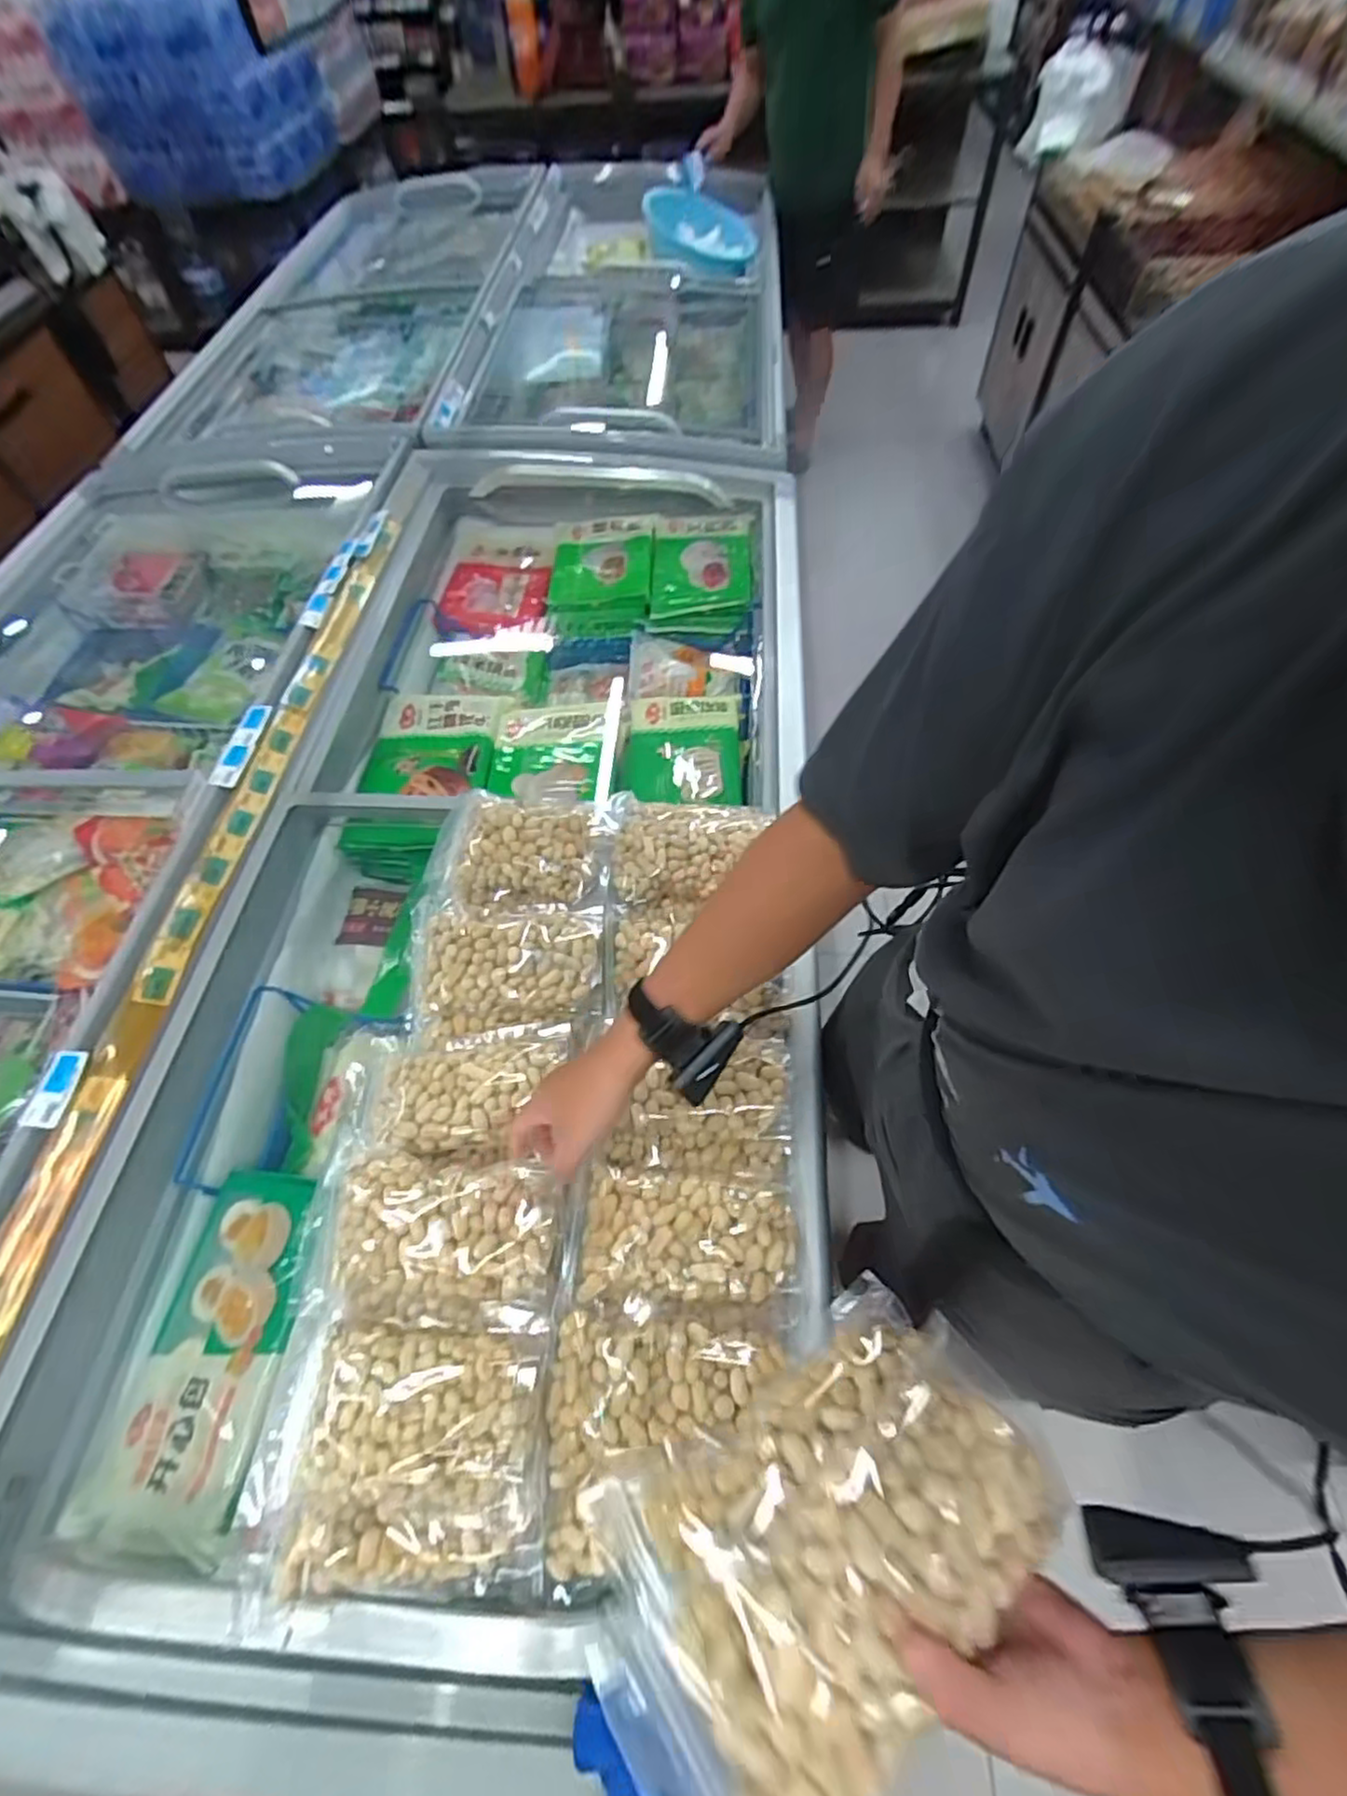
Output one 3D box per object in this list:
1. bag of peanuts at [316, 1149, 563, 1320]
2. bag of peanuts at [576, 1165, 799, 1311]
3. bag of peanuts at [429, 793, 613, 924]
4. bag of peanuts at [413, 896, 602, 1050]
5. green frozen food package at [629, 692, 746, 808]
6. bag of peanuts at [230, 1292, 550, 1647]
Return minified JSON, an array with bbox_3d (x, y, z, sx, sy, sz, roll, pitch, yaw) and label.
[{"bbox_3d":[-0.211,0.297,0.618,0.215,0.071,0.130,-1,57,3],"label":"bag of peanuts"},{"bbox_3d":[0.010,0.306,0.640,0.201,0.043,0.116,-1,57,3],"label":"bag of peanuts"},{"bbox_3d":[-0.194,-0.059,0.862,0.243,0.071,0.197,1,57,4],"label":"bag of peanuts"},{"bbox_3d":[-0.194,0.080,0.777,0.223,0.058,0.161,0,57,4],"label":"bag of peanuts"},{"bbox_3d":[0.017,-0.239,1.122,0.180,0.057,0.234,-1,57,3],"label":"green frozen food package"},{"bbox_3d":[-0.220,0.432,0.549,0.238,0.068,0.211,-3,57,2],"label":"bag of peanuts"}]

